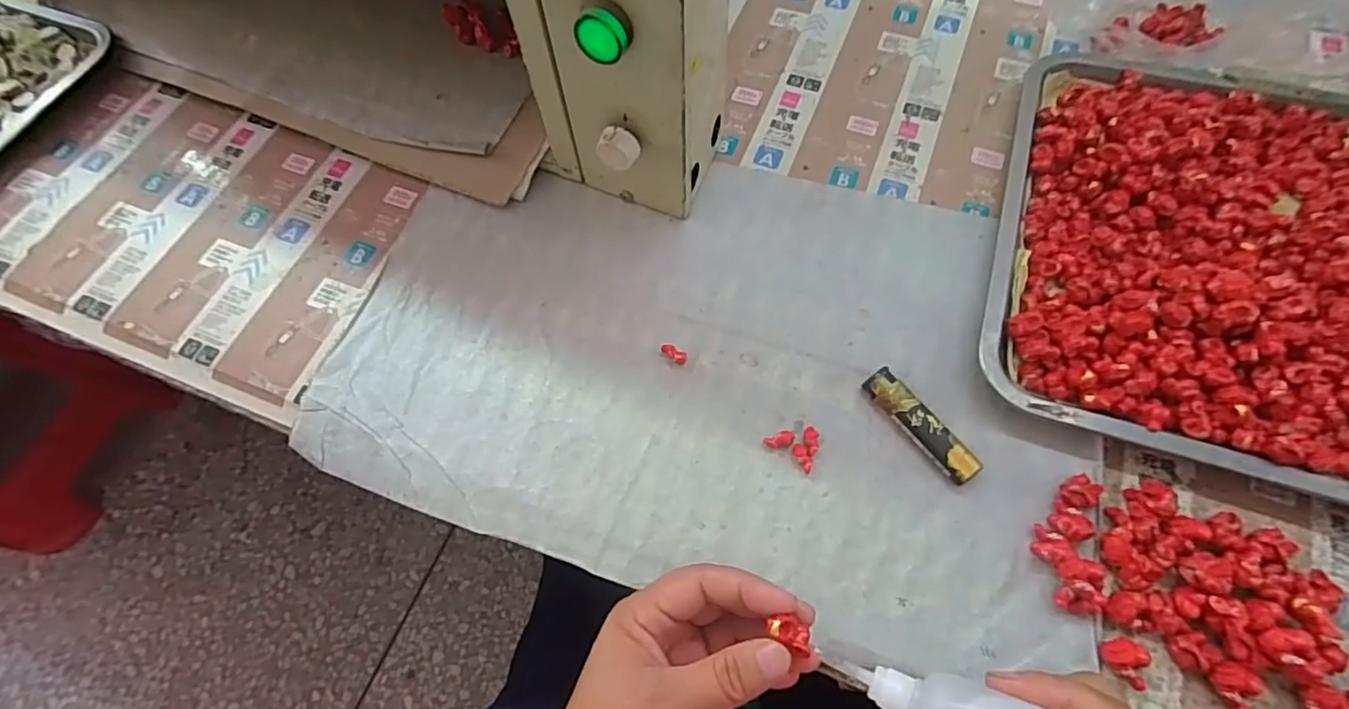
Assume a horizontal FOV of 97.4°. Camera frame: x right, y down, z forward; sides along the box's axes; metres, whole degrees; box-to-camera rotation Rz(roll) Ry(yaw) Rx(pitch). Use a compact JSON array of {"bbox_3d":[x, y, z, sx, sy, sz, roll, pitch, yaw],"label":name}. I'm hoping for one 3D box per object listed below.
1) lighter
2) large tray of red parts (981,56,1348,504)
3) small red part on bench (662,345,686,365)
[{"bbox_3d":[0.148,0.043,0.358,0.020,0.011,0.079,-33,70,-11],"label":"lighter"},{"bbox_3d":[0.351,-0.075,0.383,0.258,0.031,0.309,18,69,10],"label":"large tray of red parts"},{"bbox_3d":[0.000,0.000,0.387,0.018,0.007,0.008,33,73,14],"label":"small red part on bench"}]

